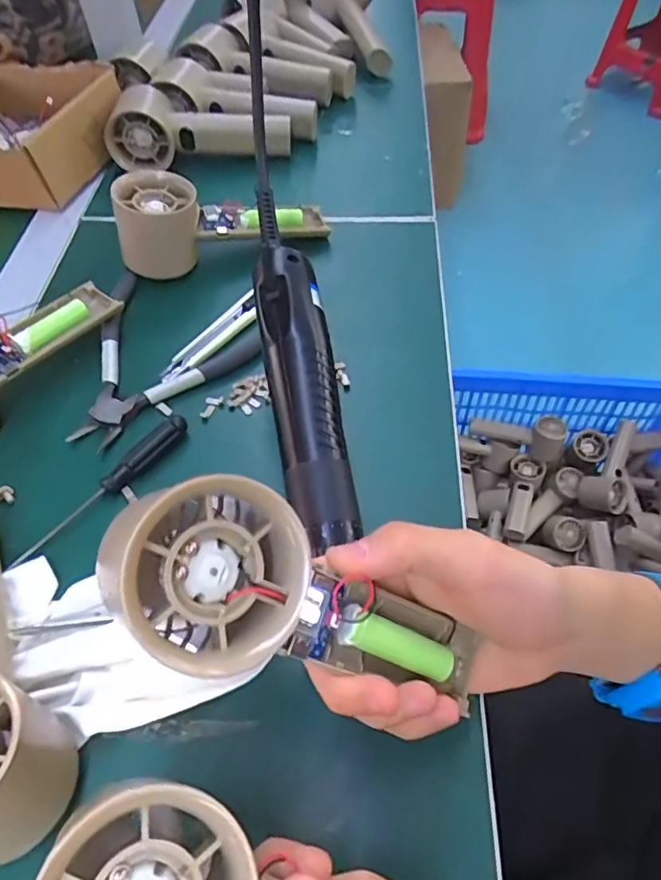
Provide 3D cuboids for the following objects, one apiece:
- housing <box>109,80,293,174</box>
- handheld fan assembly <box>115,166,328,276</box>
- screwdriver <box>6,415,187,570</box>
[{"bbox_3d":[-0.116,-0.275,0.505,0.157,0.047,0.059,4,54,5],"label":"housing"},{"bbox_3d":[-0.082,-0.167,0.436,0.155,0.059,0.045,-9,57,-20],"label":"handheld fan assembly"},{"bbox_3d":[-0.124,0.028,0.320,0.013,0.012,0.116,31,60,22],"label":"screwdriver"}]

